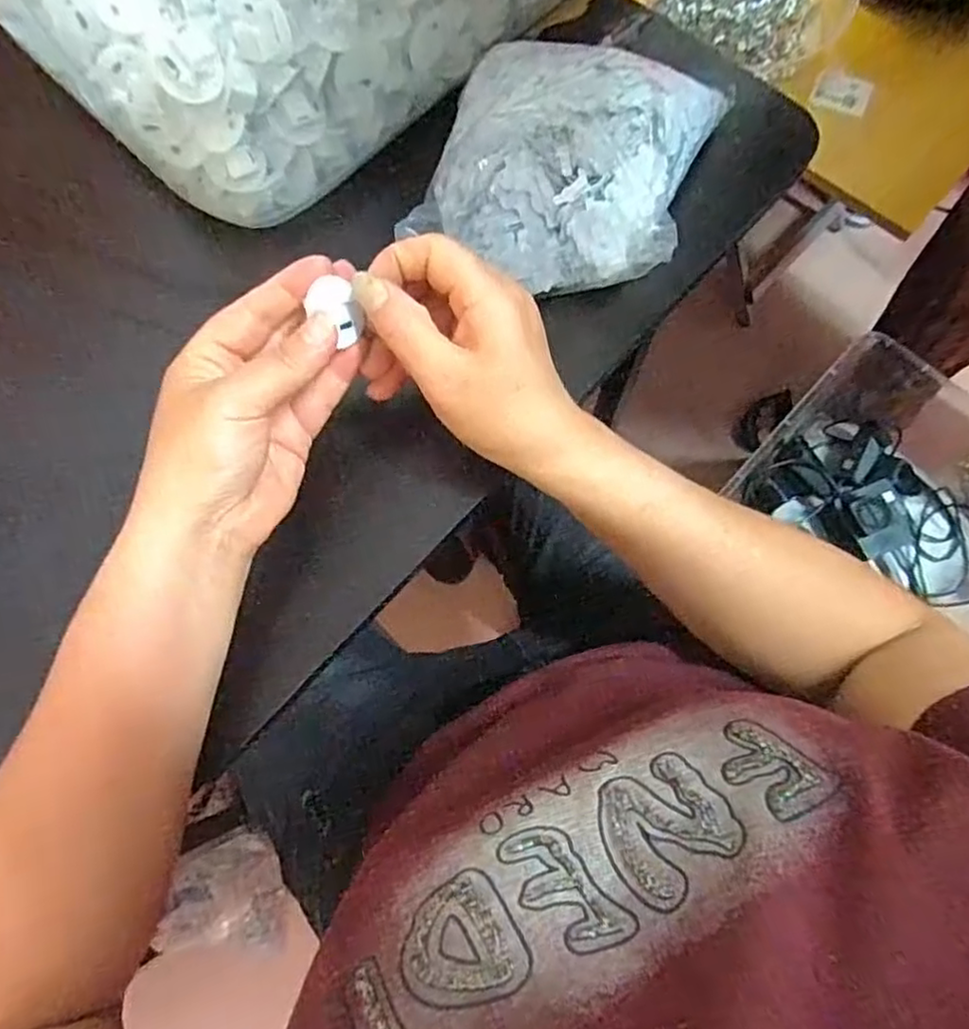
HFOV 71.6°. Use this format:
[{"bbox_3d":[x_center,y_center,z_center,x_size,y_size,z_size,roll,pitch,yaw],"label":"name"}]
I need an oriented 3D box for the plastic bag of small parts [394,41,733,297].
[{"bbox_3d":[0.050,-0.210,0.389,0.143,0.047,0.164,24,78,7],"label":"plastic bag of small parts"}]

